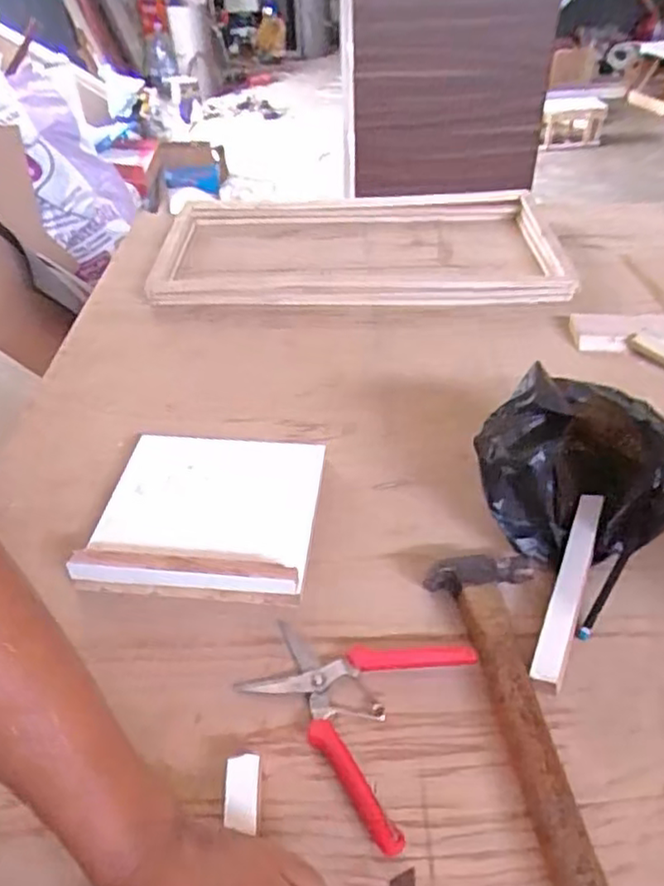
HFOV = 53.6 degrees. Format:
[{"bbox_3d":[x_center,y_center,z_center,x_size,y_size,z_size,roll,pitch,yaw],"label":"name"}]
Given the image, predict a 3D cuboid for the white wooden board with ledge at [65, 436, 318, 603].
[{"bbox_3d":[-0.118,0.056,0.636,0.204,0.039,0.201,2,43,5],"label":"white wooden board with ledge"}]

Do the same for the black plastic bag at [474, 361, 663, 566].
[{"bbox_3d":[0.217,0.027,0.593,0.167,0.130,0.120,2,43,5],"label":"black plastic bag"}]

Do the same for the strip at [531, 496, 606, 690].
[{"bbox_3d":[0.204,0.120,0.560,0.024,0.021,0.198,17,47,20],"label":"strip"}]

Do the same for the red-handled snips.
[{"bbox_3d":[0.010,0.192,0.492,0.151,0.016,0.151,19,47,22],"label":"red-handled snips"}]

